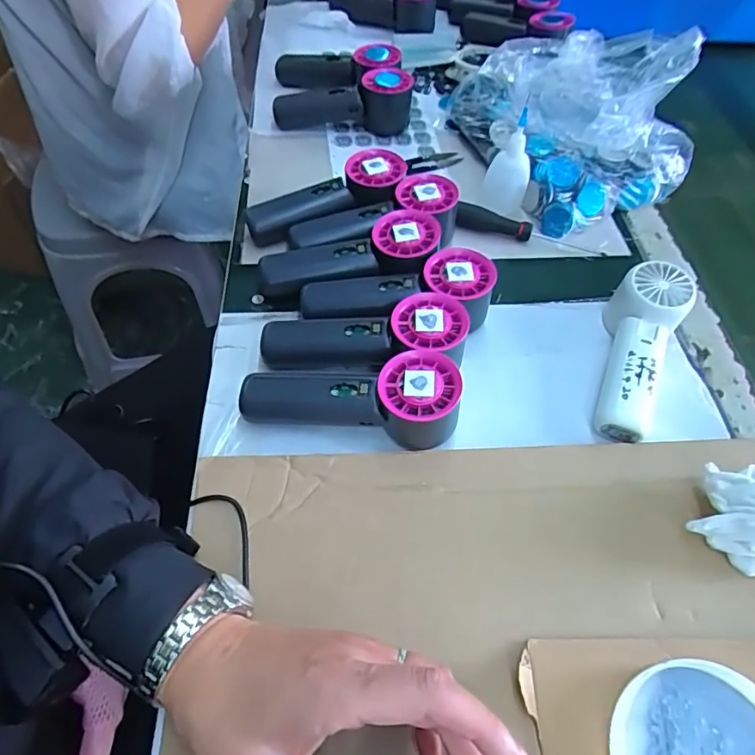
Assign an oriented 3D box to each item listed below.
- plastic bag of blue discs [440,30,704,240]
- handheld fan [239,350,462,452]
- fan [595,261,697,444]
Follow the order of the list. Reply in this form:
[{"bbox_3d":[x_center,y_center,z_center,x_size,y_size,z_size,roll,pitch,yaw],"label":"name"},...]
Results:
[{"bbox_3d":[0.213,-0.285,0.569,0.201,0.104,0.248,-15,58,-15],"label":"plastic bag of blue discs"},{"bbox_3d":[-0.020,0.012,0.382,0.151,0.053,0.049,8,55,0],"label":"handheld fan"},{"bbox_3d":[0.202,-0.024,0.417,0.054,0.055,0.150,24,57,12],"label":"fan"}]

